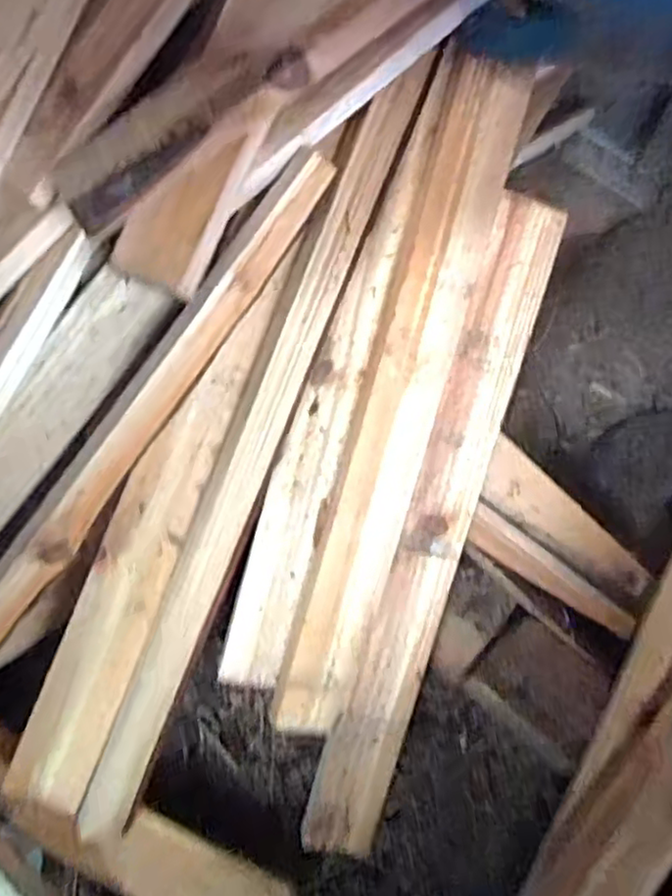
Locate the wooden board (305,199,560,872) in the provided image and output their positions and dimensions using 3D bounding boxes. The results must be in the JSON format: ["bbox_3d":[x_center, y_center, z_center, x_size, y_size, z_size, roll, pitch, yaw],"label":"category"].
[{"bbox_3d":[0.071,0.059,0.508,0.052,0.034,0.485,17,93,5],"label":"wooden board"}]

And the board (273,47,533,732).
[{"bbox_3d":[0.048,-0.027,0.479,0.065,0.016,0.451,14,94,-15],"label":"board"}]

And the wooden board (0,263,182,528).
[{"bbox_3d":[-0.218,0.010,0.460,0.055,0.013,0.296,39,88,-11],"label":"wooden board"}]

